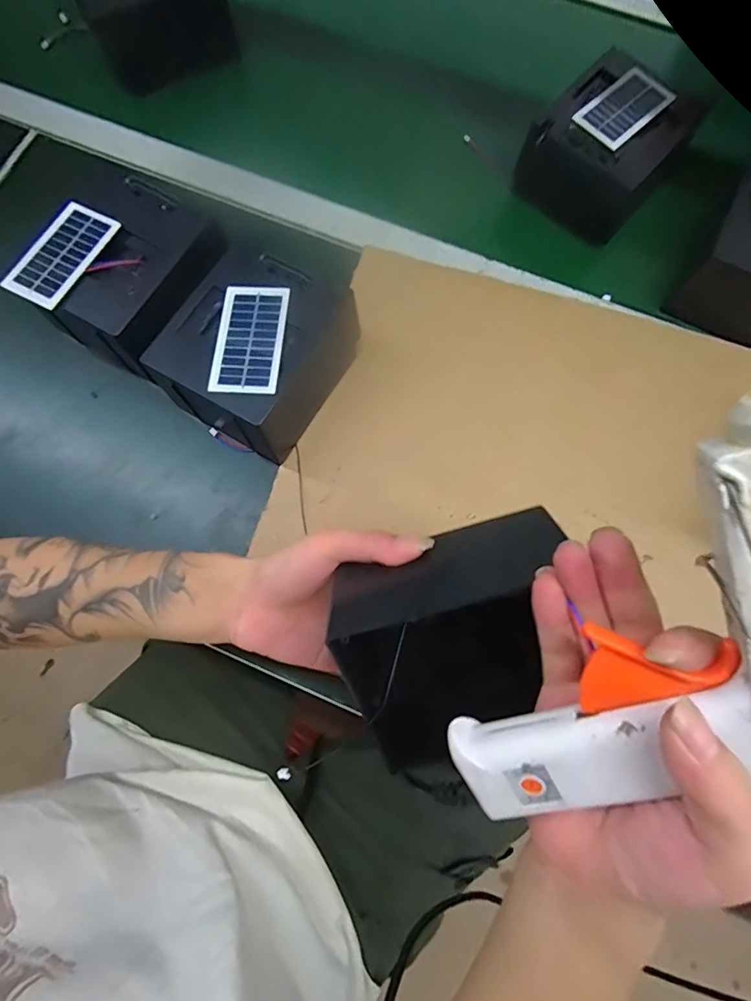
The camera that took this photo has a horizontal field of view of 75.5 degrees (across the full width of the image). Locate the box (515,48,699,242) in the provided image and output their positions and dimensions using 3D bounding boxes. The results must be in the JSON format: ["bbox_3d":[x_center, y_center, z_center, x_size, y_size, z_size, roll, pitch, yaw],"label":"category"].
[{"bbox_3d":[0.226,-0.342,0.477,0.114,0.080,0.119,41,79,10],"label":"box"}]

